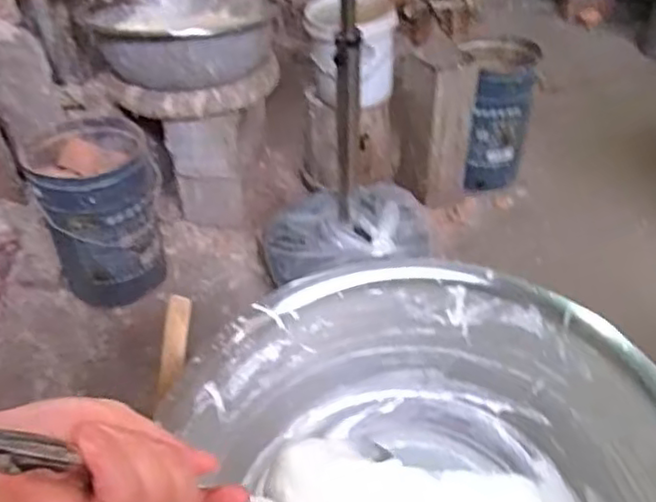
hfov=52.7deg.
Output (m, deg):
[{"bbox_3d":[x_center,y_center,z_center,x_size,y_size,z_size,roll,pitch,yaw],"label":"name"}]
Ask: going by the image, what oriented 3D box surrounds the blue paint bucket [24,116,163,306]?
[{"bbox_3d":[-0.605,-0.093,1.813,0.287,0.447,0.271,-1,42,1],"label":"blue paint bucket"}]

